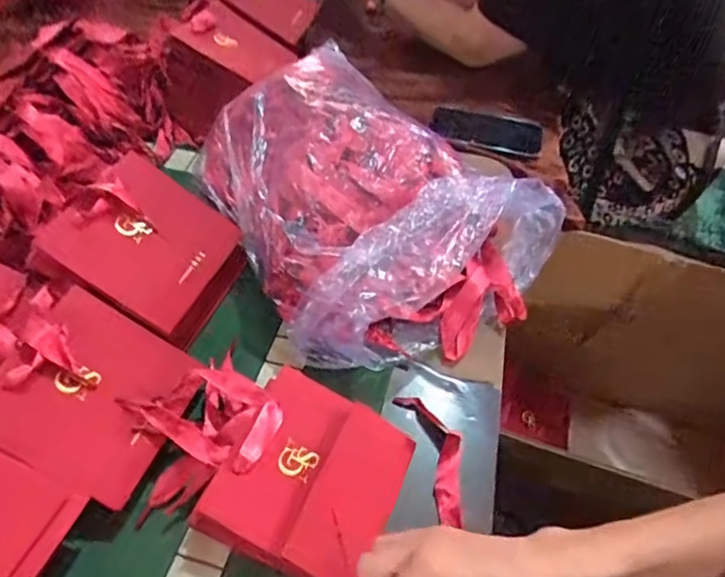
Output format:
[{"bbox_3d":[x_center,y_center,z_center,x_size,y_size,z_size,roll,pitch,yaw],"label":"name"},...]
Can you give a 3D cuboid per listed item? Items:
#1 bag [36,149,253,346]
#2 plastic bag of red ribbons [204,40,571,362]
[{"bbox_3d":[-0.200,-0.043,0.532,0.160,0.018,0.143,36,59,-14],"label":"bag"},{"bbox_3d":[0.017,-0.102,0.602,0.302,0.141,0.335,-21,54,-20],"label":"plastic bag of red ribbons"}]

